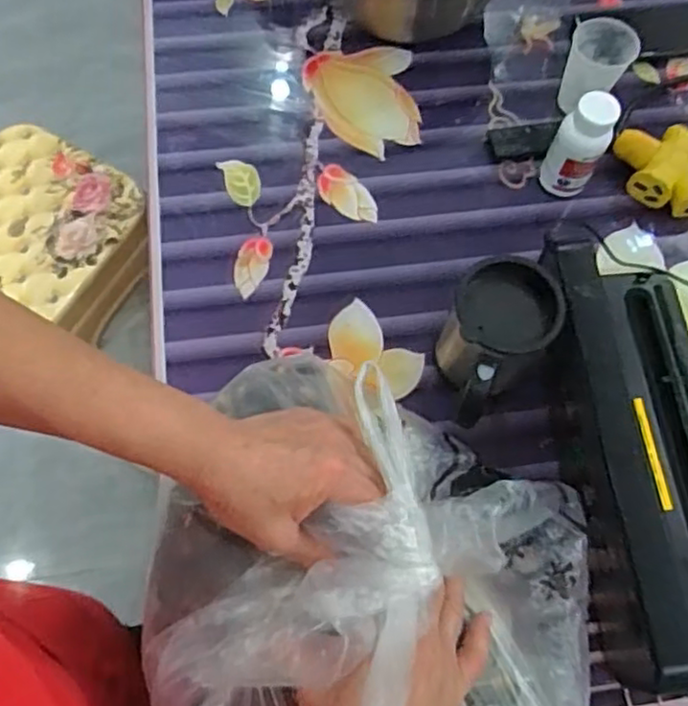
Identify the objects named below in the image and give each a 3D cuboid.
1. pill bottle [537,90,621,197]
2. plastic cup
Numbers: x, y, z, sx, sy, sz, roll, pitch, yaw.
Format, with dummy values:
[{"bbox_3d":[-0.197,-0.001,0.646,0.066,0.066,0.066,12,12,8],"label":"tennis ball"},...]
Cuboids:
[{"bbox_3d":[0.230,-0.202,0.659,0.053,0.107,0.041,30,71,9],"label":"pill bottle"},{"bbox_3d":[0.268,-0.302,0.719,0.064,0.079,0.066,1,69,-2],"label":"plastic cup"}]

